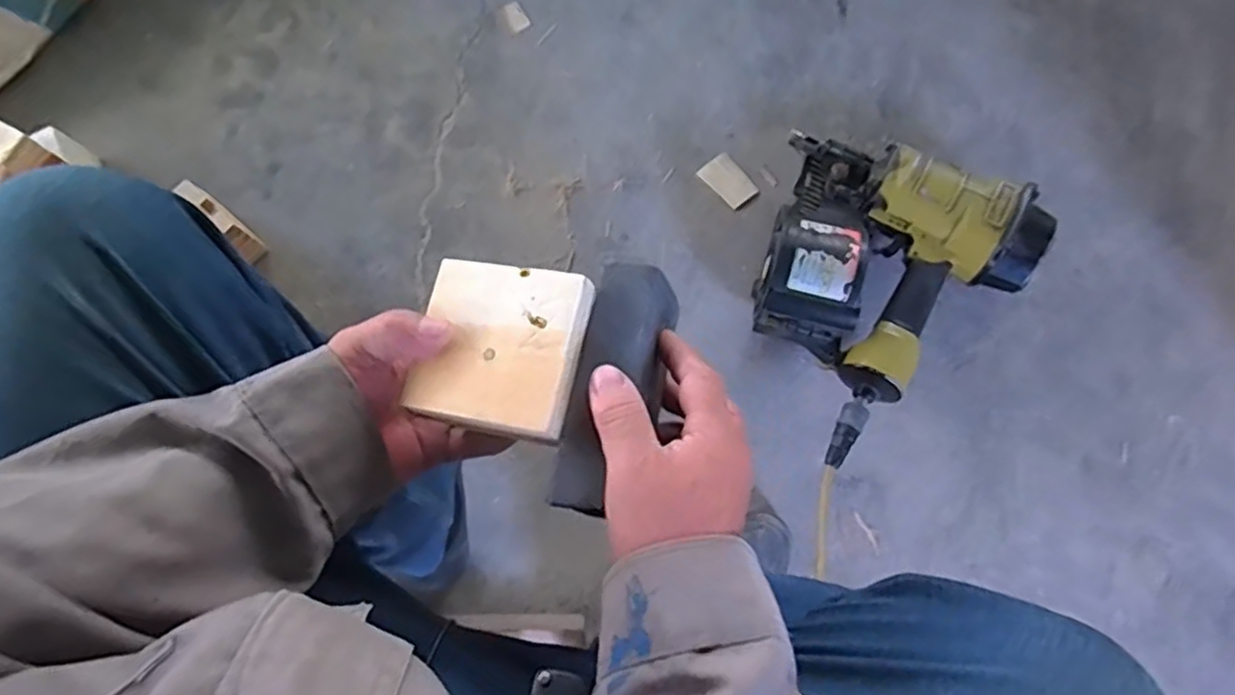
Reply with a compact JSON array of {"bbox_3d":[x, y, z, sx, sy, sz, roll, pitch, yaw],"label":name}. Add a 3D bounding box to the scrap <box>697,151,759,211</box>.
[{"bbox_3d":[0.146,-0.218,0.915,0.048,0.004,0.074,-39,76,-9],"label":"scrap"}]

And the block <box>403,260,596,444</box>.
[{"bbox_3d":[-0.068,-0.001,0.393,0.094,0.022,0.093,11,74,6],"label":"block"}]

